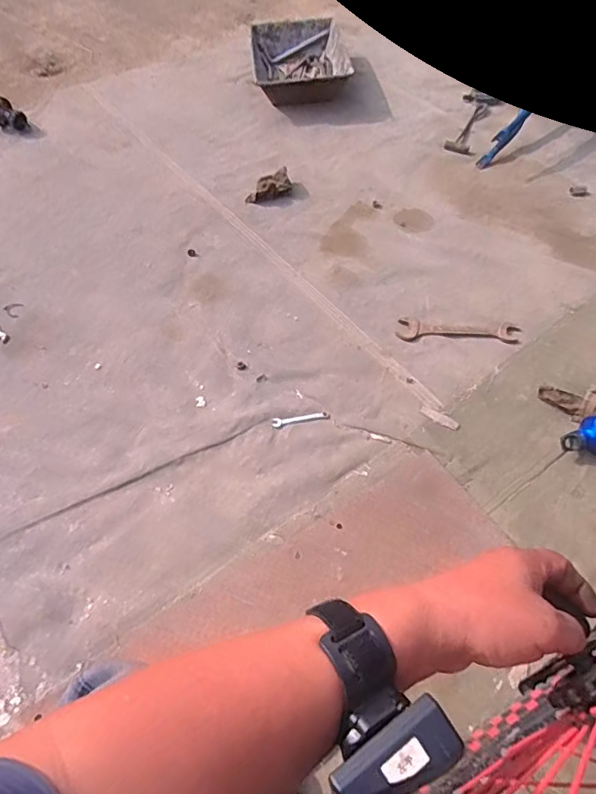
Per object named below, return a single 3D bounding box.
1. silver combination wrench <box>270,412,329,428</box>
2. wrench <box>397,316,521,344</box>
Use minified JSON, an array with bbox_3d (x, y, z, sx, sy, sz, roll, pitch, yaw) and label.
[{"bbox_3d":[0.004,0.041,0.977,0.108,0.004,0.021,-11,56,-6],"label":"silver combination wrench"},{"bbox_3d":[0.346,-0.145,1.089,0.259,0.007,0.058,3,56,4],"label":"wrench"}]

